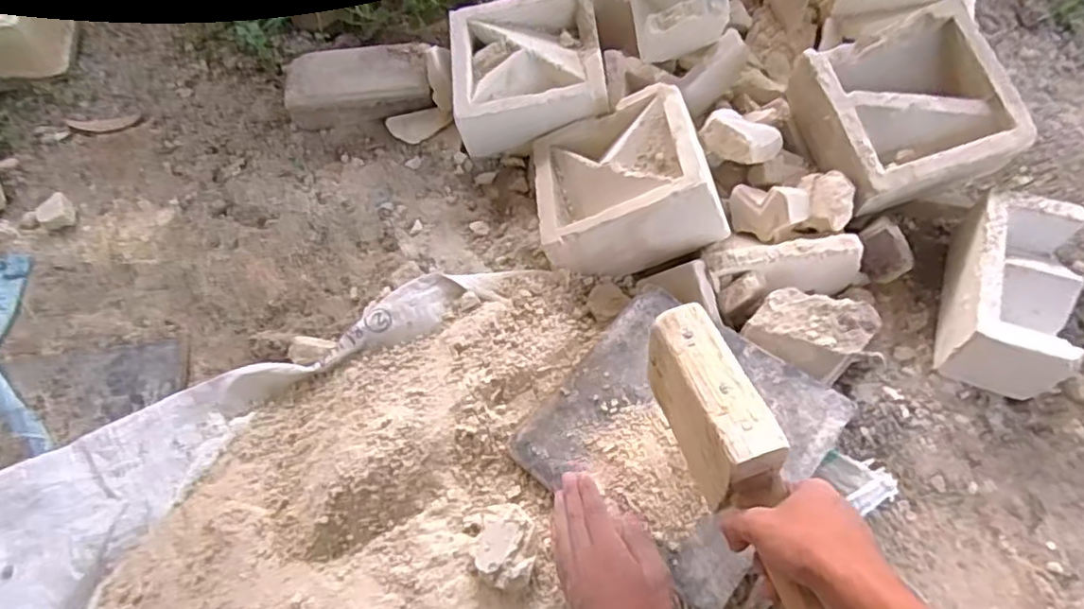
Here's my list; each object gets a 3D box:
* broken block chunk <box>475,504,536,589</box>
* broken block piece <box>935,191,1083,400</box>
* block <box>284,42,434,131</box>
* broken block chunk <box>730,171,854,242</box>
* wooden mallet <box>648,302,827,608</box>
[{"bbox_3d":[-0.032,0.219,0.590,0.051,0.026,0.070,1,62,4],"label":"broken block chunk"},{"bbox_3d":[0.517,-0.016,0.722,0.104,0.116,0.212,19,63,8],"label":"broken block piece"},{"bbox_3d":[-0.261,-0.319,0.945,0.207,0.066,0.104,0,58,1],"label":"block"},{"bbox_3d":[0.296,-0.115,0.771,0.115,0.070,0.082,-12,58,-6],"label":"broken block chunk"},{"bbox_3d":[0.148,0.123,0.501,0.052,0.095,0.251,-16,62,-8],"label":"wooden mallet"}]

